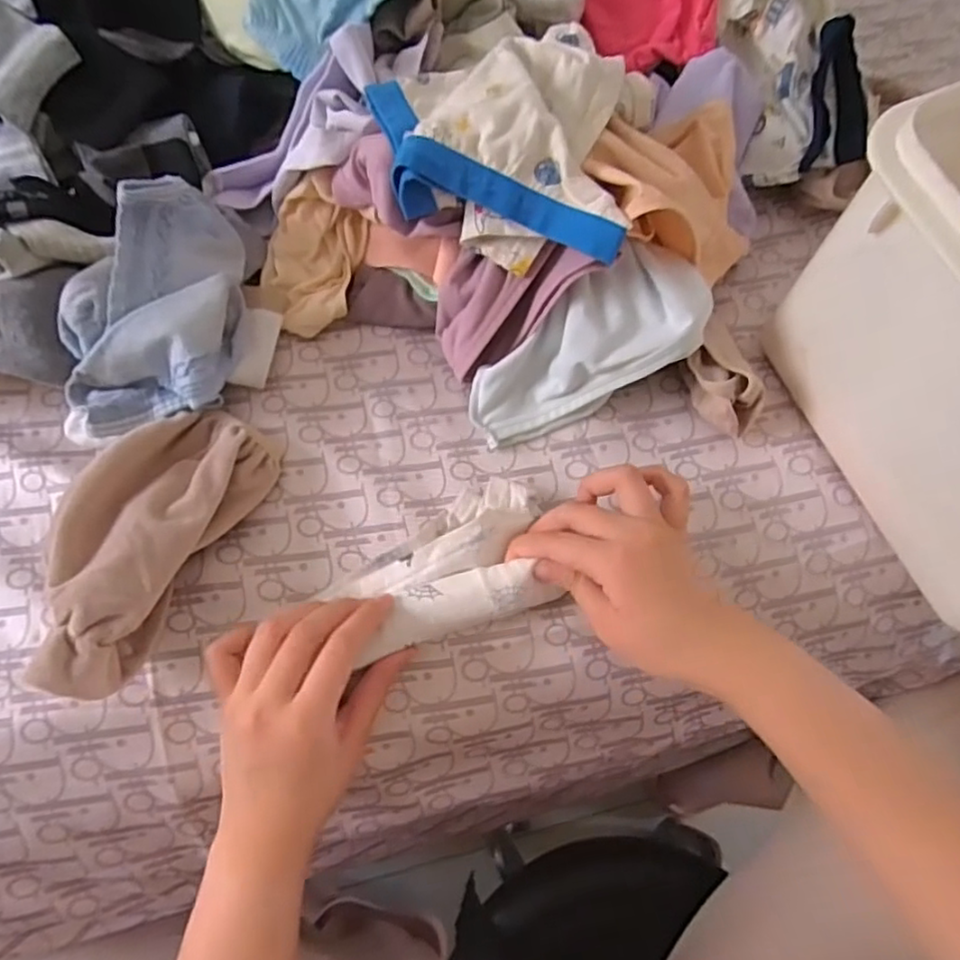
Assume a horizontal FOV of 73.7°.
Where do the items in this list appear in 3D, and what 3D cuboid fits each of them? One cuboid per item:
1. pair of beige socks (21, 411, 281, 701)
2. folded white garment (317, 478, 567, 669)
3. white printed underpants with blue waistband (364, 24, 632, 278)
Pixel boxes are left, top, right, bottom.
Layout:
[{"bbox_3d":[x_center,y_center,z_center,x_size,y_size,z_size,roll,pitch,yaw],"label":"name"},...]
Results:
[{"bbox_3d":[-0.194,0.030,0.374,0.082,0.058,0.175,27,70,9],"label":"pair of beige socks"},{"bbox_3d":[-0.019,0.052,0.386,0.129,0.023,0.079,-20,70,-9],"label":"folded white garment"},{"bbox_3d":[0.012,-0.216,0.398,0.156,0.056,0.176,4,68,0],"label":"white printed underpants with blue waistband"}]

